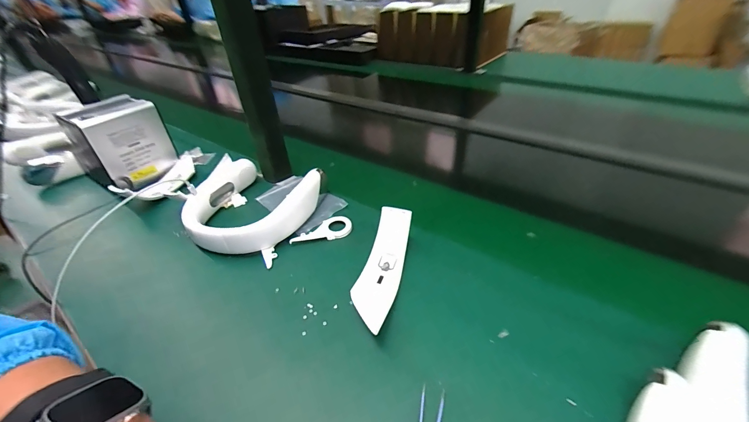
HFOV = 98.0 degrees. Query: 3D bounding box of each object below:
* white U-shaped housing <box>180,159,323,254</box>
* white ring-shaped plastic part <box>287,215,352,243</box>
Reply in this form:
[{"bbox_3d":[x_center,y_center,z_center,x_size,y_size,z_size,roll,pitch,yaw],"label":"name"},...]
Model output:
[{"bbox_3d":[-0.198,-0.014,0.525,0.200,0.053,0.188,10,40,18],"label":"white U-shaped housing"},{"bbox_3d":[-0.081,0.030,0.495,0.094,0.005,0.044,-18,40,-17],"label":"white ring-shaped plastic part"}]

